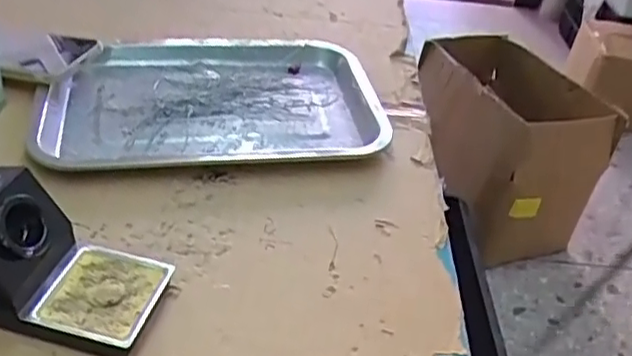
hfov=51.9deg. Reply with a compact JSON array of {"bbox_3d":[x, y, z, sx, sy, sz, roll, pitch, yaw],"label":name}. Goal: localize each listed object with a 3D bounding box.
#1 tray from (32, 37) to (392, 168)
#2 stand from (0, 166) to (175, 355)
[{"bbox_3d":[-0.097,-0.081,0.617,0.305,0.030,0.217,-4,39,-15],"label":"tray"},{"bbox_3d":[-0.179,0.049,0.402,0.158,0.073,0.073,11,38,4],"label":"stand"}]

